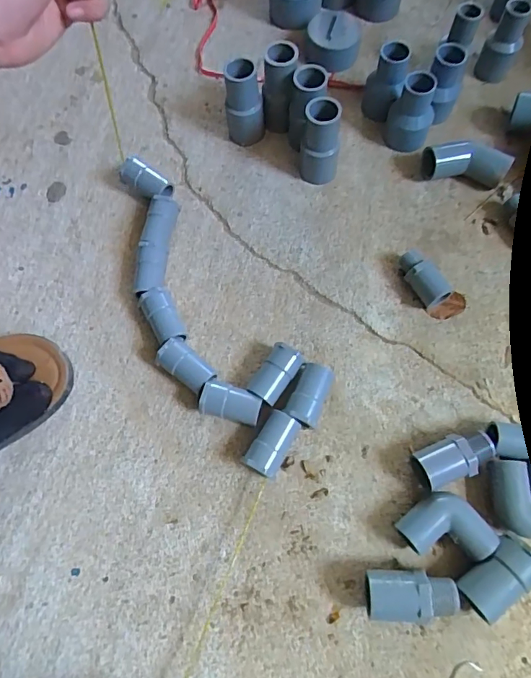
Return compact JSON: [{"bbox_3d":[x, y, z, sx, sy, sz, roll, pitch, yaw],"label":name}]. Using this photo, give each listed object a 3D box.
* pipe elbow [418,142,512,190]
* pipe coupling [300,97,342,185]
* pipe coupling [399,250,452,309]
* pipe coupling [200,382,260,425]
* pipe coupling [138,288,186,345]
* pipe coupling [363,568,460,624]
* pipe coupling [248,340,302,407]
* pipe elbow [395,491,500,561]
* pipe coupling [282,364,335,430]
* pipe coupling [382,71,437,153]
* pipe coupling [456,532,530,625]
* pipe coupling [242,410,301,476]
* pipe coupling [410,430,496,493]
[{"bbox_3d":[0.207,-0.181,0.482,0.083,0.030,0.036,8,70,5],"label":"pipe elbow"},{"bbox_3d":[0.056,-0.198,0.469,0.037,0.082,0.038,-1,70,2],"label":"pipe coupling"},{"bbox_3d":[0.148,-0.056,0.440,0.023,0.029,0.057,-33,72,-10],"label":"pipe coupling"},{"bbox_3d":[-0.030,0.057,0.406,0.052,0.028,0.027,13,71,7],"label":"pipe coupling"},{"bbox_3d":[-0.095,-0.018,0.434,0.028,0.030,0.054,-25,71,-7],"label":"pipe coupling"},{"bbox_3d":[0.109,0.190,0.346,0.068,0.033,0.032,-2,70,1],"label":"pipe coupling"},{"bbox_3d":[0.009,0.033,0.411,0.027,0.029,0.051,30,74,12],"label":"pipe coupling"},{"bbox_3d":[0.139,0.151,0.360,0.055,0.023,0.056,-36,73,-10],"label":"pipe elbow"},{"bbox_3d":[0.039,0.050,0.403,0.028,0.028,0.054,24,73,10],"label":"pipe coupling"},{"bbox_3d":[0.152,-0.234,0.484,0.048,0.070,0.047,17,71,8],"label":"pipe coupling"},{"bbox_3d":[0.173,0.178,0.346,0.060,0.032,0.035,-40,73,-12],"label":"pipe coupling"},{"bbox_3d":[0.005,0.089,0.390,0.028,0.030,0.053,29,73,12],"label":"pipe coupling"},{"bbox_3d":[0.154,0.097,0.379,0.063,0.030,0.033,-25,71,-7],"label":"pipe coupling"}]

